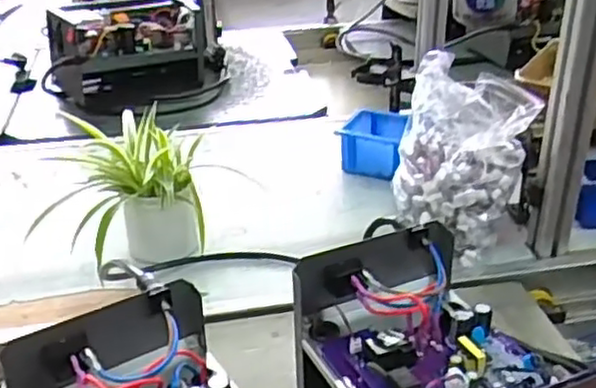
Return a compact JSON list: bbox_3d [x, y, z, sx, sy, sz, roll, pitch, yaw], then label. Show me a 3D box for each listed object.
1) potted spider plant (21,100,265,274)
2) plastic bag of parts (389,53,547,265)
[{"bbox_3d":[-0.220,-0.002,0.908,0.179,0.136,0.200,-25,37,-37],"label":"potted spider plant"},{"bbox_3d":[0.196,-0.038,0.895,0.165,0.207,0.133,24,37,37],"label":"plastic bag of parts"}]

